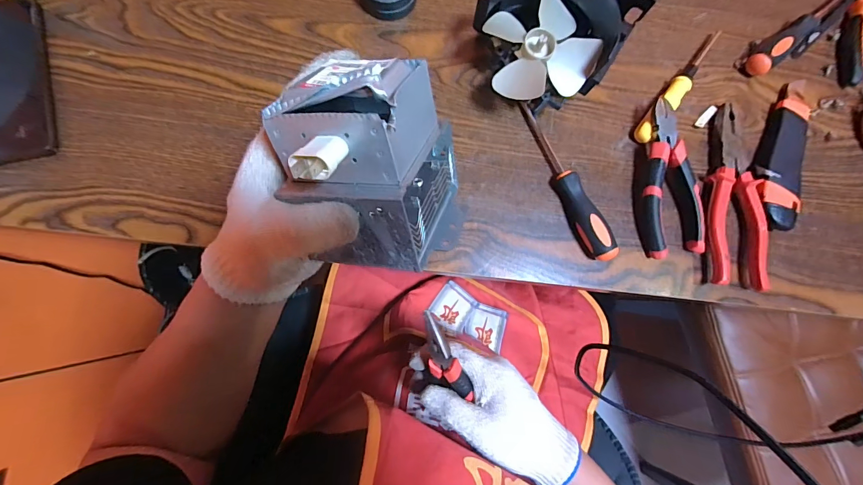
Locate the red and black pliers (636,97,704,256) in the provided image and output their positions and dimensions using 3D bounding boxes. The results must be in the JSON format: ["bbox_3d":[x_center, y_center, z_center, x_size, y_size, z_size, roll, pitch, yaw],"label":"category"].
[{"bbox_3d":[0.244,-0.064,0.396,0.058,0.031,0.152,-4,83,-4],"label":"red and black pliers"}]

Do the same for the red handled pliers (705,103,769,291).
[{"bbox_3d":[0.313,-0.050,0.401,0.055,0.025,0.191,1,83,-4],"label":"red handled pliers"}]

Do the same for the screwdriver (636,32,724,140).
[{"bbox_3d":[0.273,-0.172,0.417,0.021,0.026,0.164,40,82,2],"label":"screwdriver"}]

